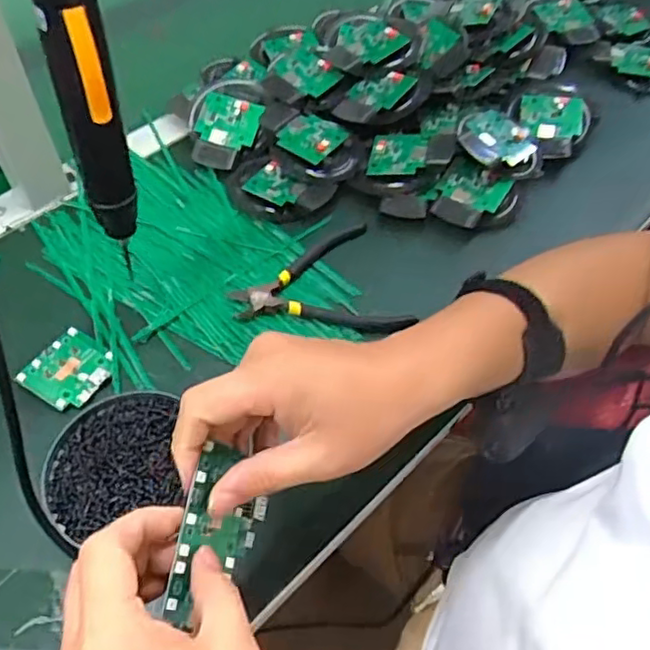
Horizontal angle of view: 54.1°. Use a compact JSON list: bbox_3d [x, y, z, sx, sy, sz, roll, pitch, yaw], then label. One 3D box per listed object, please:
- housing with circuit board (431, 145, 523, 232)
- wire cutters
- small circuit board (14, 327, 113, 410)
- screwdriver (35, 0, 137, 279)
[{"bbox_3d":[0.140,-0.120,0.577,0.073,0.026,0.066,21,56,13],"label":"housing with circuit board"},{"bbox_3d":[-0.007,-0.026,0.526,0.130,0.014,0.109,-19,57,-15],"label":"wire cutters"},{"bbox_3d":[-0.190,0.033,0.479,0.052,0.011,0.059,25,57,15],"label":"small circuit board"},{"bbox_3d":[-0.132,-0.124,0.355,0.034,0.214,0.033,-17,56,-14],"label":"screwdriver"}]

